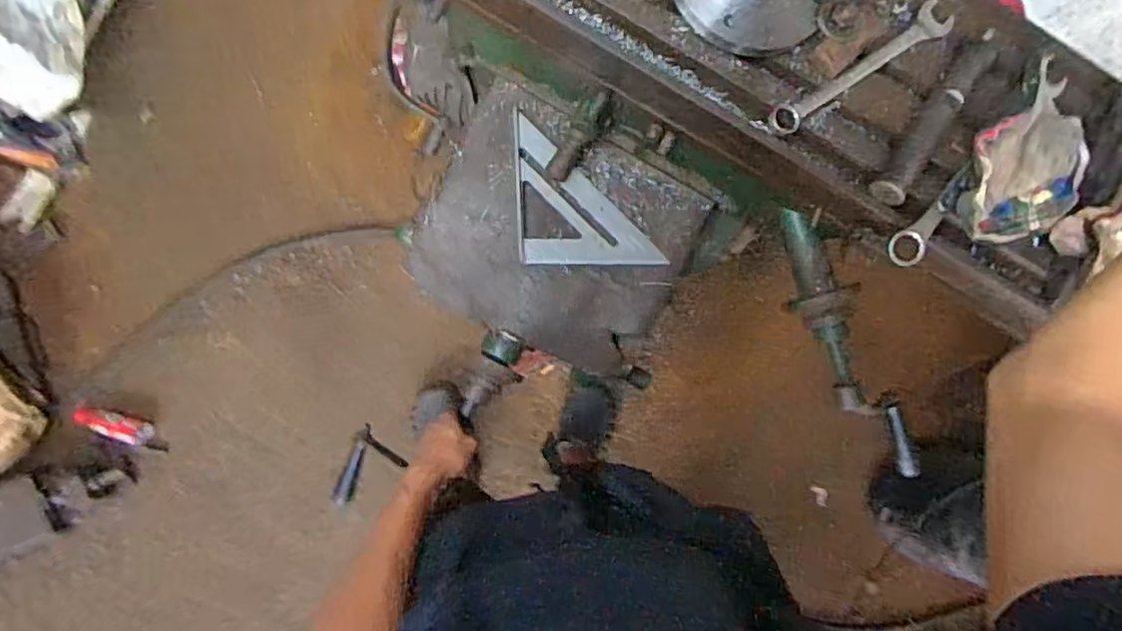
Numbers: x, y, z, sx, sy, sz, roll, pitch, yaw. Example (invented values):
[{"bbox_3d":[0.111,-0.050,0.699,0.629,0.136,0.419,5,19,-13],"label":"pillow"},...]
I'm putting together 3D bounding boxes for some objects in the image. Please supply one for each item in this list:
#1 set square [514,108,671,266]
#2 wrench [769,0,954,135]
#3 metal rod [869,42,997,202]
[{"bbox_3d":[0.031,-0.143,0.717,0.162,0.020,0.173,-1,87,-9],"label":"set square"},{"bbox_3d":[0.288,-0.235,0.600,0.217,0.019,0.034,-35,92,-9],"label":"wrench"},{"bbox_3d":[0.352,-0.182,0.584,0.026,0.028,0.179,37,82,-5],"label":"metal rod"}]

